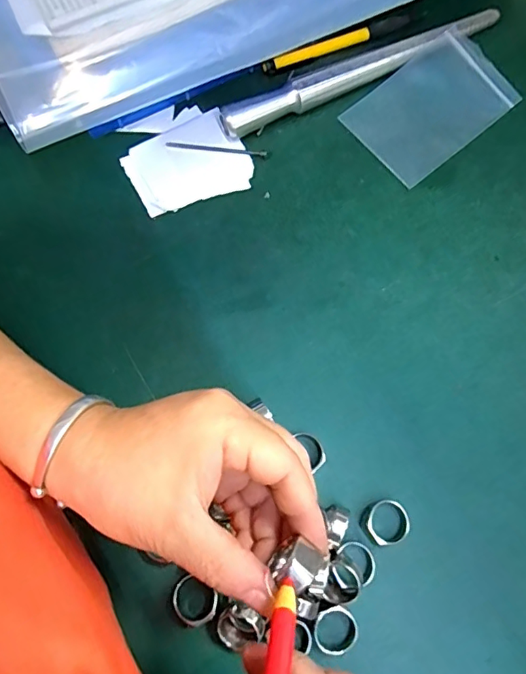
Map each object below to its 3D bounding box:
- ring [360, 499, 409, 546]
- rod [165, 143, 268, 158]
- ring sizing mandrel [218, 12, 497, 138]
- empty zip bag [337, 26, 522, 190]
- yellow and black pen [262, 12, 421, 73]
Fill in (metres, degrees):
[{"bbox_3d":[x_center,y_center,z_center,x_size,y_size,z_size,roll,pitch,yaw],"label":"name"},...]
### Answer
[{"bbox_3d":[0.075,0.114,0.304,0.028,0.012,0.027,0,74,-1],"label":"ring"},{"bbox_3d":[-0.035,-0.140,0.371,0.075,0.004,0.004,6,74,0],"label":"rod"},{"bbox_3d":[0.078,-0.203,0.378,0.236,0.022,0.017,-25,76,-8],"label":"ring sizing mandrel"},{"bbox_3d":[0.131,-0.177,0.378,0.123,0.015,0.077,-38,78,-11],"label":"empty zip bag"},{"bbox_3d":[0.061,-0.231,0.389,0.129,0.010,0.009,-21,76,-7],"label":"yellow and black pen"}]

